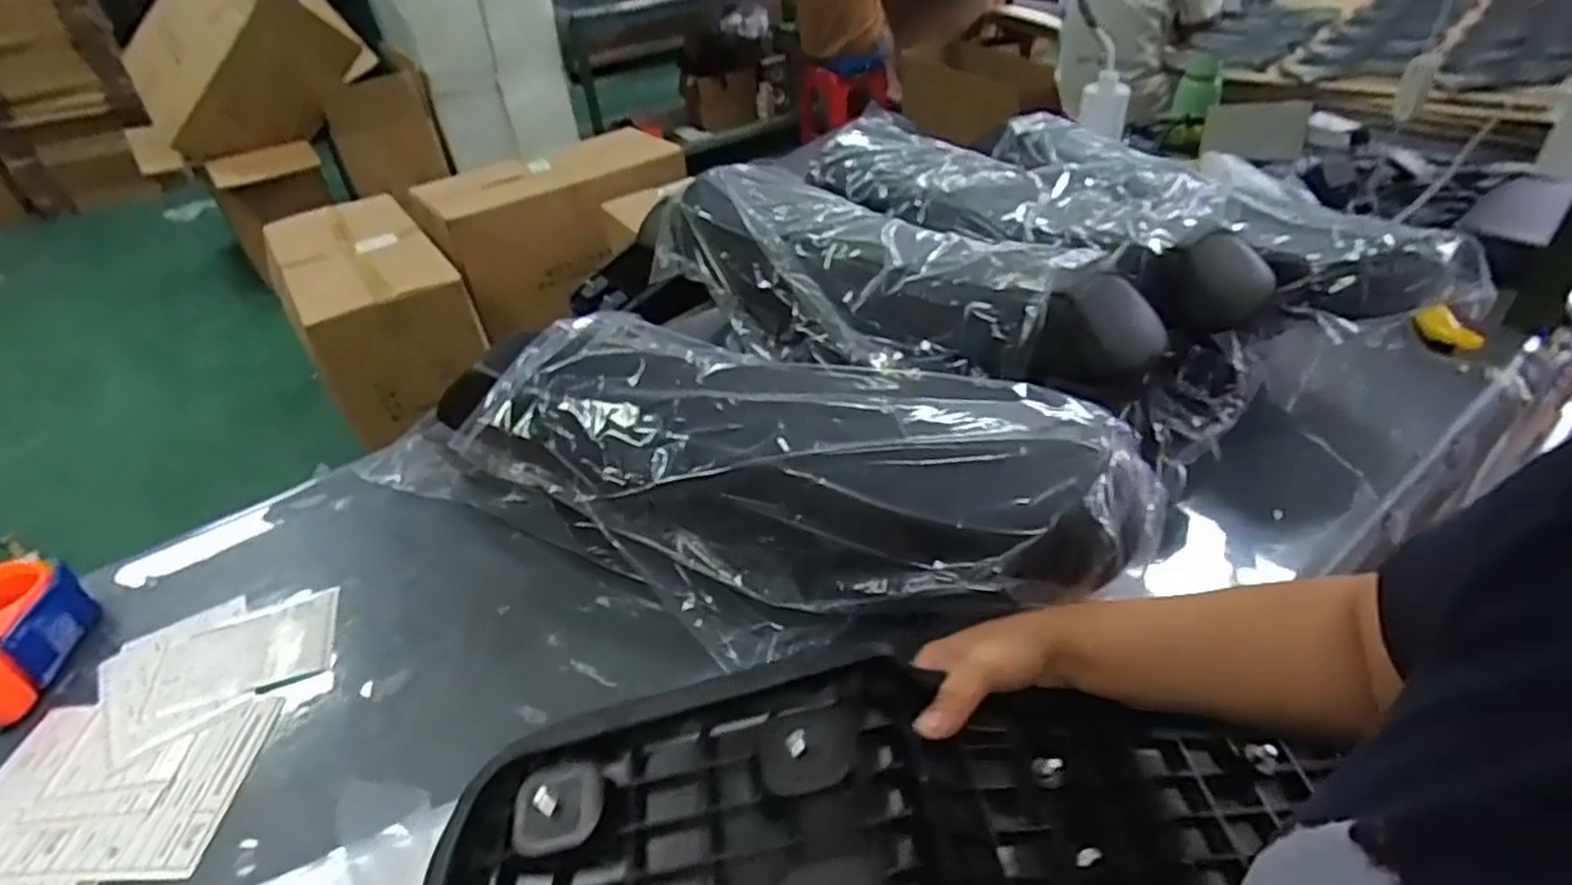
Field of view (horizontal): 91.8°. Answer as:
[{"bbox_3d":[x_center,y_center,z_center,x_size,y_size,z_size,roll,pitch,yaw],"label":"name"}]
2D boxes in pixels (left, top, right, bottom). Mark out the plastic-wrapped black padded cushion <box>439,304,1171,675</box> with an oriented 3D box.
[{"bbox_3d":[-0.016,0.029,0.621,0.551,0.143,0.208,13,43,21],"label":"plastic-wrapped black padded cushion"}]

